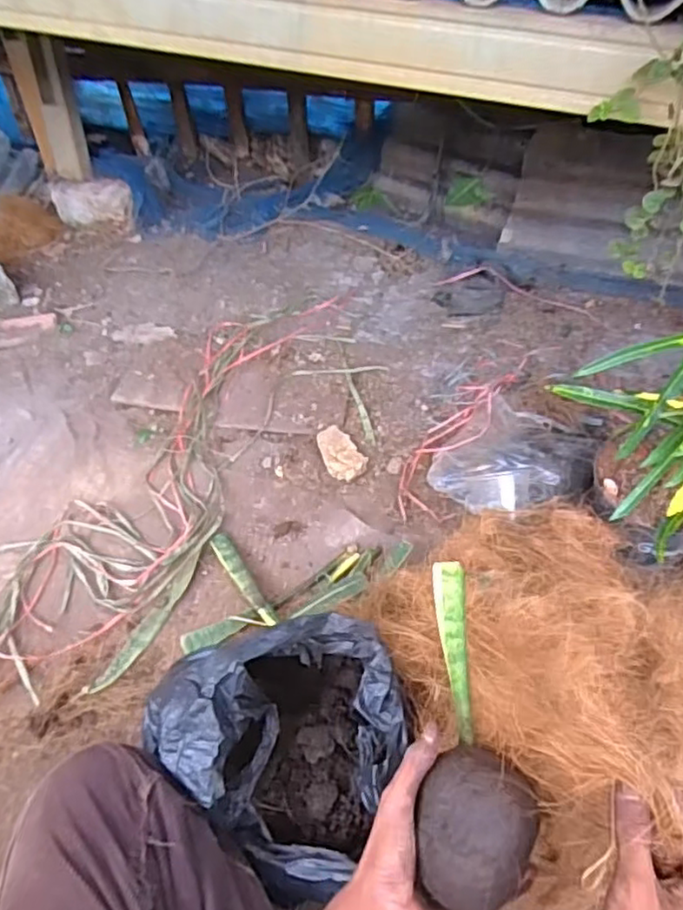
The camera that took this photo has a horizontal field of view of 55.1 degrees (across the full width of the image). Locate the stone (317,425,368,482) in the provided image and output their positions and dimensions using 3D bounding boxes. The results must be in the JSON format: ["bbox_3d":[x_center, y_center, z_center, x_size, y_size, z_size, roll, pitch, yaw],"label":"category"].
[{"bbox_3d":[-0.004,-0.003,1.021,0.054,0.020,0.103,-24,54,-18],"label":"stone"}]

